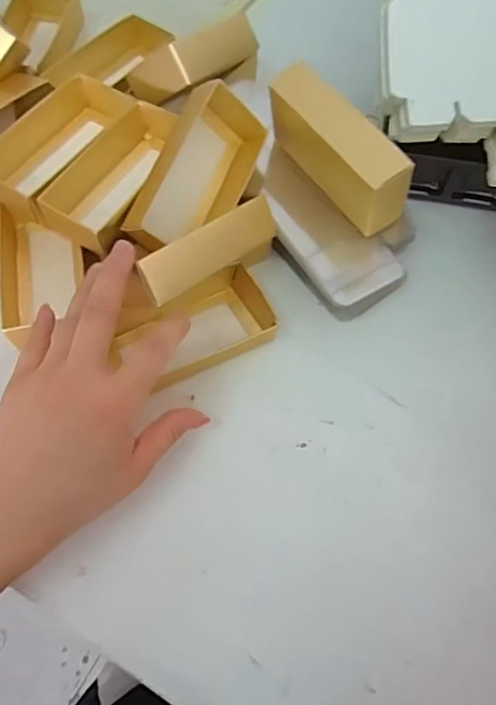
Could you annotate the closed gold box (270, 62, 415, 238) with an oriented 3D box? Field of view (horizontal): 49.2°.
[{"bbox_3d":[0.058,-0.136,0.367,0.034,0.053,0.110,-35,70,-17],"label":"closed gold box"}]

